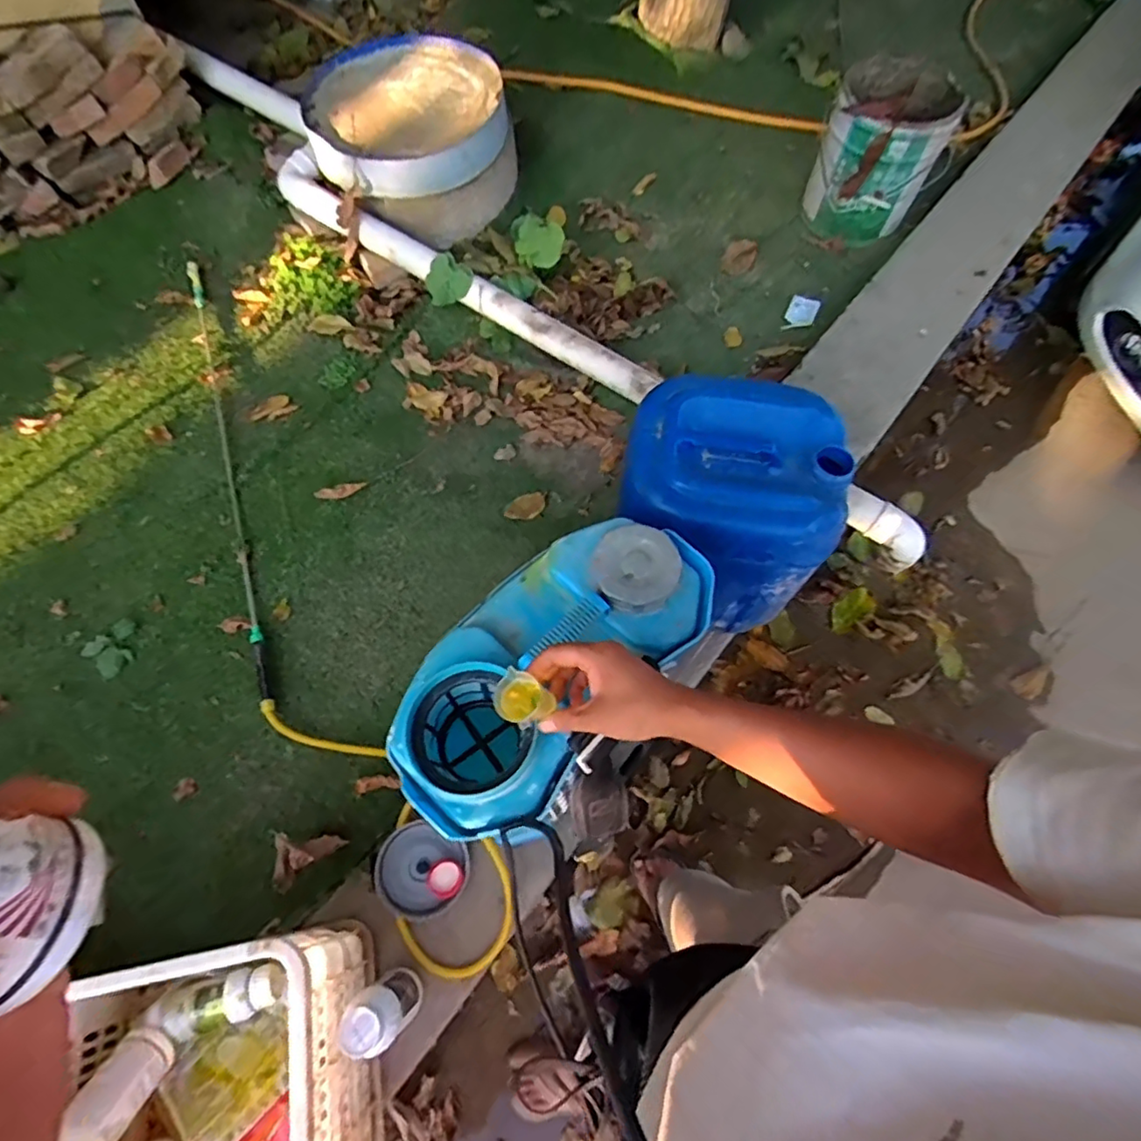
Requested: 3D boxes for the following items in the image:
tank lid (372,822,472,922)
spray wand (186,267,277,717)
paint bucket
[{"bbox_3d":[-0.226,0.456,0.913,0.136,0.024,0.122,23,66,11],"label":"tank lid"},{"bbox_3d":[-0.762,-0.269,1.324,0.034,0.034,1.244,-19,65,-10],"label":"spray wand"},{"bbox_3d":[0.749,-1.014,1.484,0.267,0.322,0.291,0,64,0],"label":"paint bucket"}]

